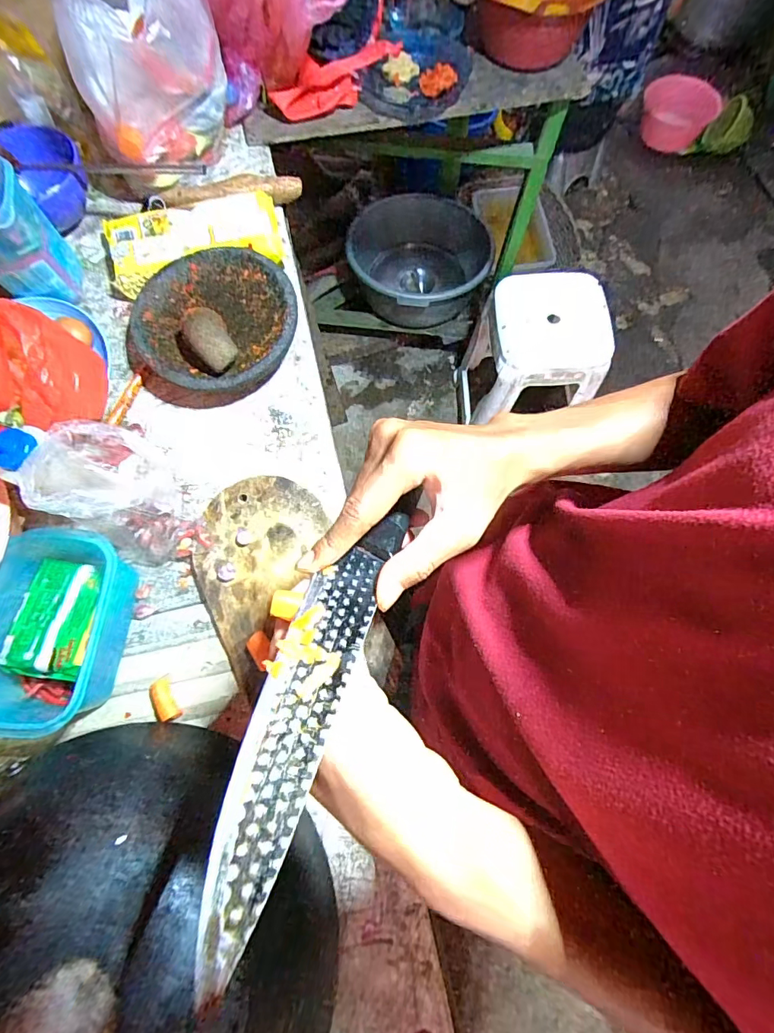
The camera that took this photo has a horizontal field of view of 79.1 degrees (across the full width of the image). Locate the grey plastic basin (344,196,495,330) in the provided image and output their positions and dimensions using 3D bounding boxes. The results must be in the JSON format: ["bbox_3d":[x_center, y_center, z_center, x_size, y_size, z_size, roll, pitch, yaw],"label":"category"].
[{"bbox_3d":[0.092,-0.765,1.453,0.414,0.219,0.359,8,72,2],"label":"grey plastic basin"}]

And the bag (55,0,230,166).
[{"bbox_3d":[-0.309,-0.609,0.579,0.147,0.265,0.234,-2,72,-1],"label":"bag"}]

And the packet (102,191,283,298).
[{"bbox_3d":[-0.271,-0.395,0.664,0.241,0.035,0.117,-17,73,-6],"label":"packet"}]

